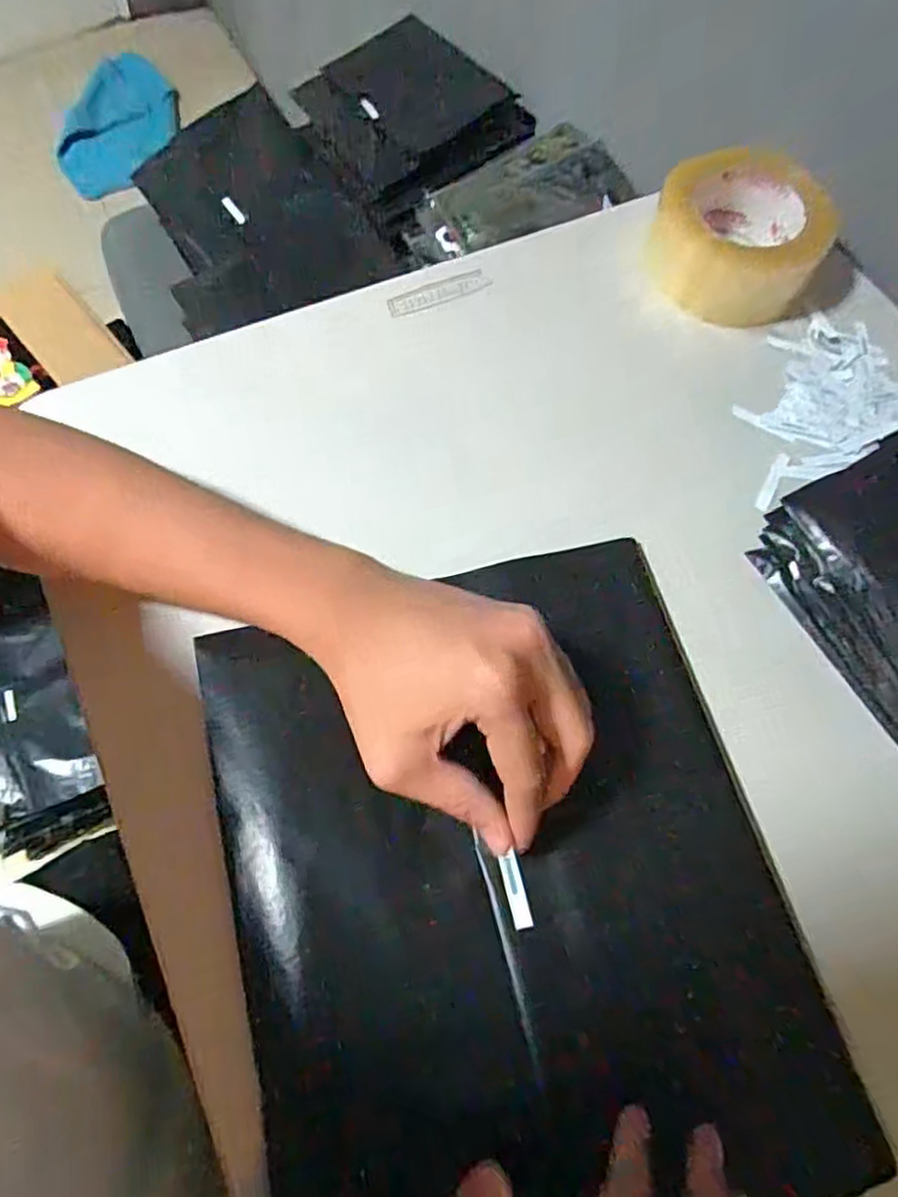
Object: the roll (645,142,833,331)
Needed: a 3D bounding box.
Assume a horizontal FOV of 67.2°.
[{"bbox_3d":[0.199,-0.250,0.468,0.115,0.054,0.107,11,65,2],"label":"roll"}]

